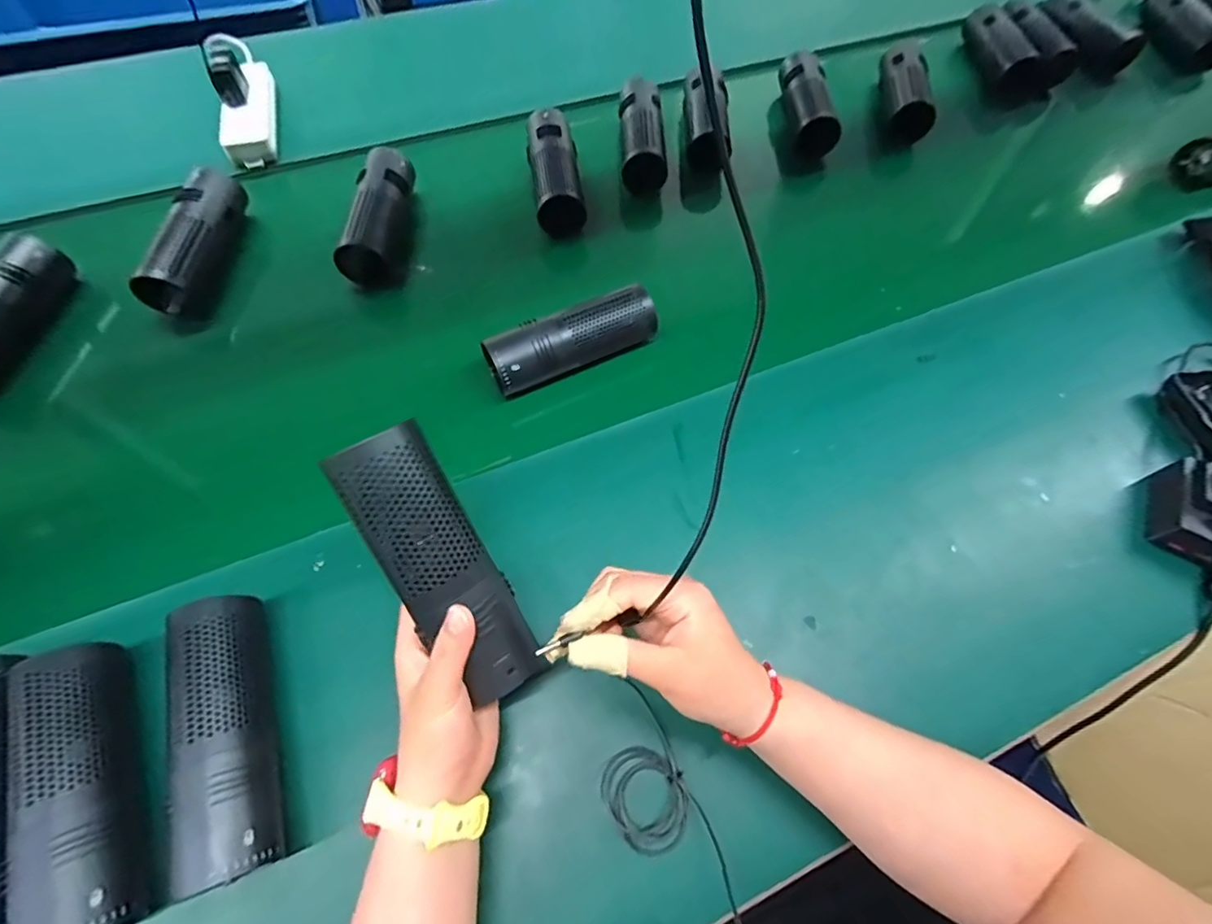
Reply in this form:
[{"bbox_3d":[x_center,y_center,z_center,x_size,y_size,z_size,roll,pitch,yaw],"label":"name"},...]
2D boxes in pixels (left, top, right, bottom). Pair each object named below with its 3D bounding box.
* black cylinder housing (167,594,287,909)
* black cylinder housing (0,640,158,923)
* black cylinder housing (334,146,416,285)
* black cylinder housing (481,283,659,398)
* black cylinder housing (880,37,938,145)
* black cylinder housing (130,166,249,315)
[{"bbox_3d":[-0.237,0.164,0.327,0.042,0.046,0.160,-19,65,-9],"label":"black cylinder housing"},{"bbox_3d":[-0.312,0.189,0.311,0.047,0.046,0.164,-23,65,-11],"label":"black cylinder housing"},{"bbox_3d":[-0.250,-0.277,0.588,0.051,0.044,0.171,2,63,1],"label":"black cylinder housing"},{"bbox_3d":[-0.030,-0.117,0.502,0.164,0.046,0.047,-24,66,-11],"label":"black cylinder housing"},{"bbox_3d":[0.428,-0.528,0.763,0.058,0.064,0.134,3,63,2],"label":"black cylinder housing"},{"bbox_3d":[-0.434,-0.233,0.556,0.058,0.049,0.178,2,63,2],"label":"black cylinder housing"}]

